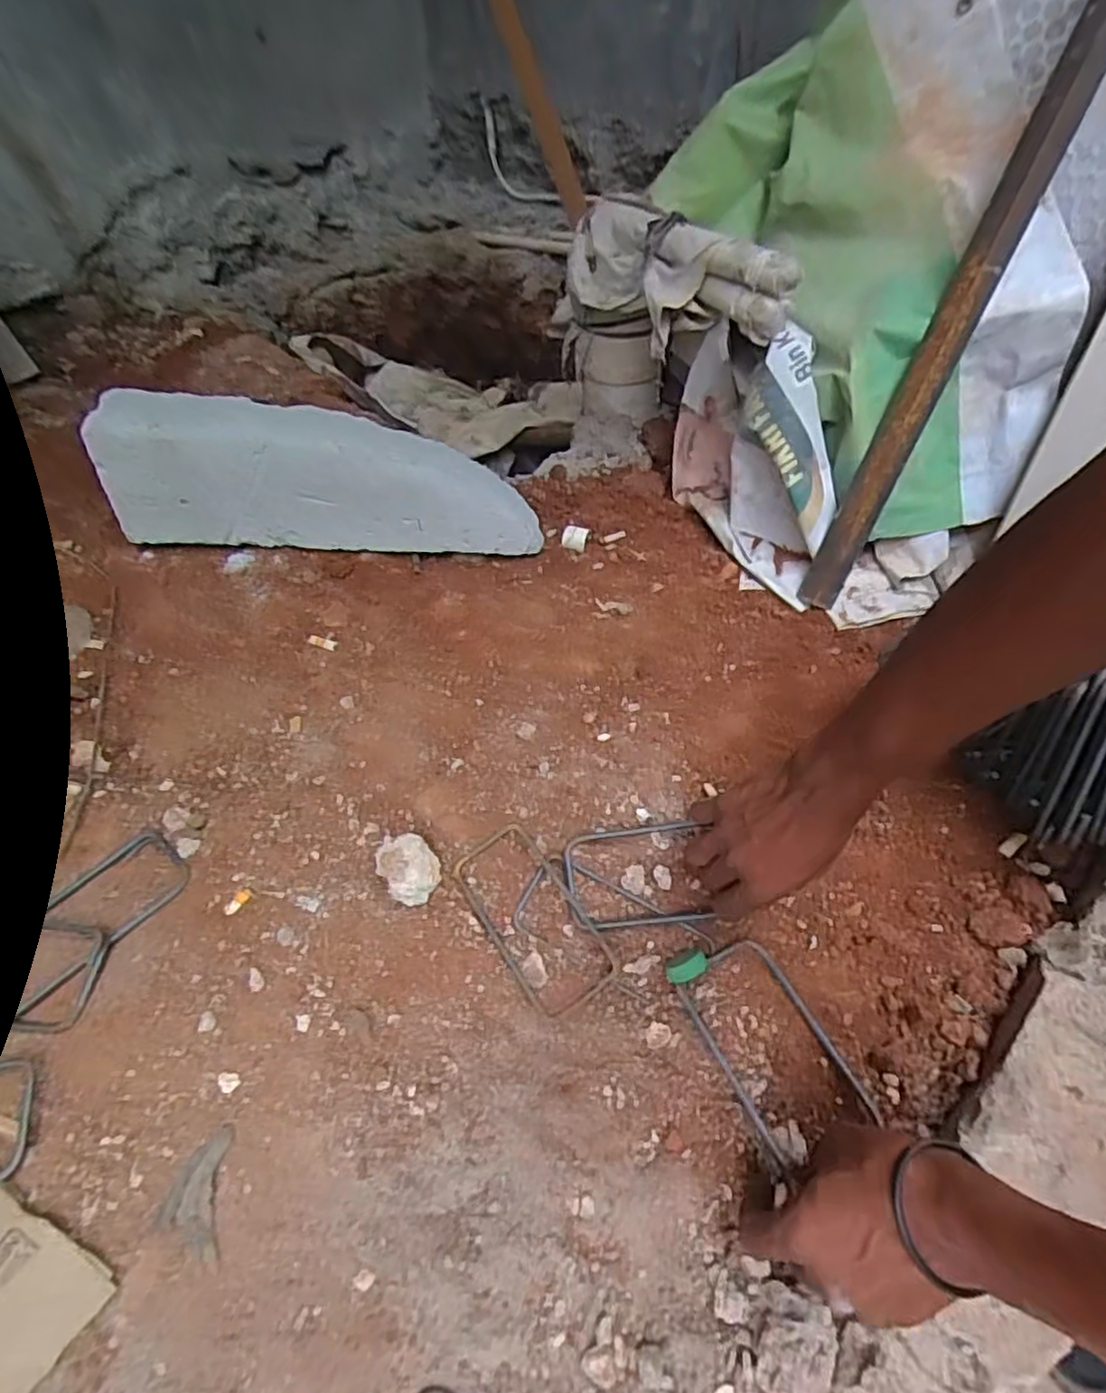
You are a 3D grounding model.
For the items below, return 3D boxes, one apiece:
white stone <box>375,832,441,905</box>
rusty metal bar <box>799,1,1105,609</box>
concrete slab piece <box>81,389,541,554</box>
[{"bbox_3d":[-0.117,0.142,0.545,0.043,0.029,0.055,-33,56,-20],"label":"white stone"},{"bbox_3d":[0.443,-0.539,0.537,0.033,0.994,0.034,30,20,25],"label":"rusty metal bar"},{"bbox_3d":[-0.264,-0.248,0.758,0.485,0.150,0.094,1,52,5],"label":"concrete slab piece"}]

